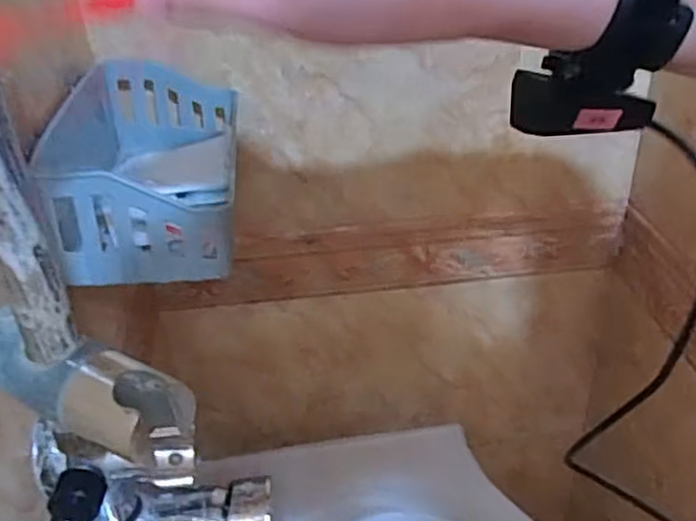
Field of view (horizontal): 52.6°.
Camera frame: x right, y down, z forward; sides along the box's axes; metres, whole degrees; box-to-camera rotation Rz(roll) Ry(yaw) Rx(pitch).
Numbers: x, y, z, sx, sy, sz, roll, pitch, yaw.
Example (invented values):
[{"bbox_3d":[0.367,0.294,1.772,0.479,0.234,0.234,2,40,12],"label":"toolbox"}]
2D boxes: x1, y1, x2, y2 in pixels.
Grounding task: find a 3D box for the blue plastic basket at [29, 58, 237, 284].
[{"bbox_3d":[-0.150,-0.084,0.571,0.110,0.085,0.258,-6,33,-4],"label":"blue plastic basket"}]

